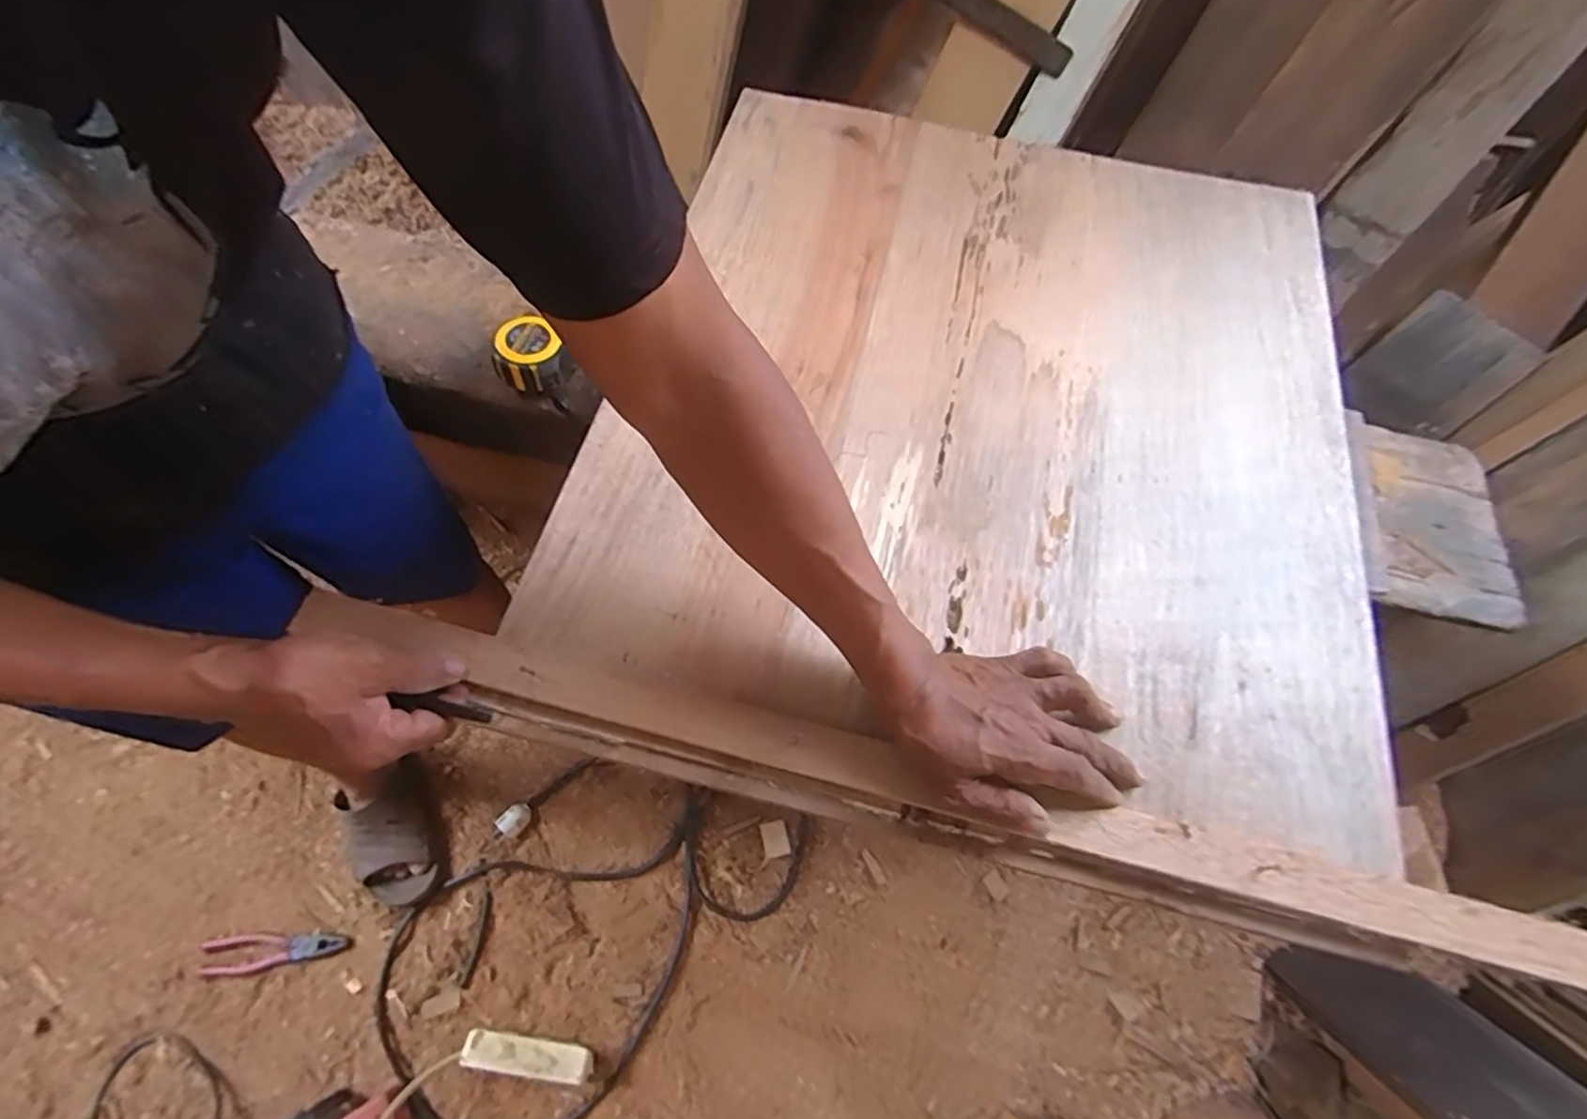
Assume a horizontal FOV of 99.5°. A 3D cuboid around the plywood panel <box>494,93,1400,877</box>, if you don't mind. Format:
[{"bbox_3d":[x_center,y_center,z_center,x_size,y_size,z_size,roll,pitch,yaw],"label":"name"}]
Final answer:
[{"bbox_3d":[0.170,-0.152,0.587,0.618,0.014,0.645,13,65,4],"label":"plywood panel"}]

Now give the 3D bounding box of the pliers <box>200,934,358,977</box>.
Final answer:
[{"bbox_3d":[-0.708,0.533,0.918,0.193,0.009,0.046,-6,66,-5],"label":"pliers"}]

